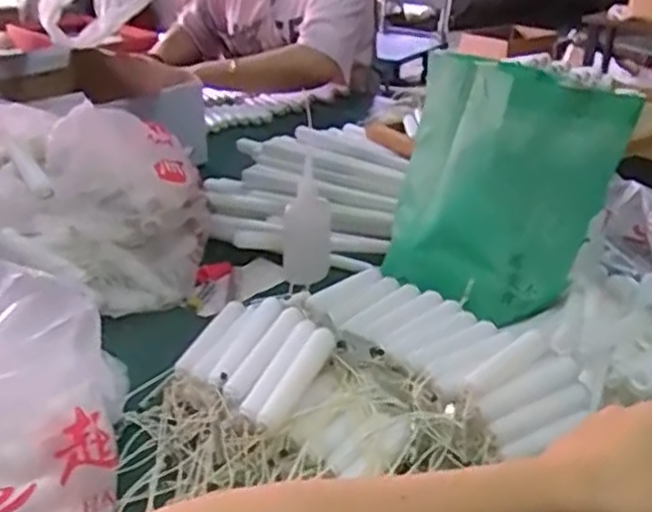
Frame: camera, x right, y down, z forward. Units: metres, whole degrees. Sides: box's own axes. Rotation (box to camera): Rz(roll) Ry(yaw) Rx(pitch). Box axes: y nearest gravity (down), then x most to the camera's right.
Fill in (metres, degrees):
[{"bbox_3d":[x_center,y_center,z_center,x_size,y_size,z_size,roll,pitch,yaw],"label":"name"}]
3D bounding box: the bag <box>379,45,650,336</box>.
[{"bbox_3d":[0.145,-0.067,0.664,0.144,0.200,0.173,-8,28,-18],"label":"bag"}]

